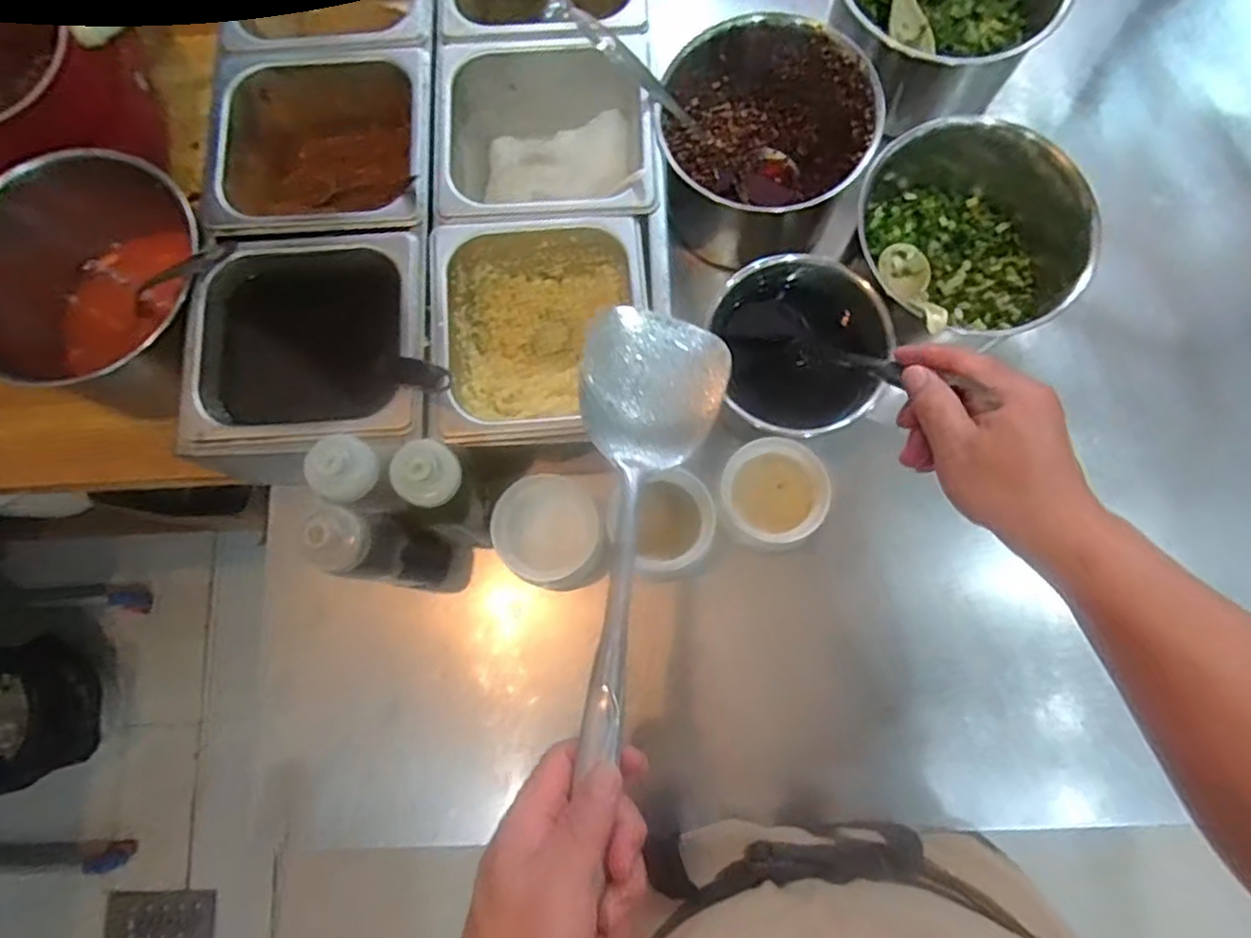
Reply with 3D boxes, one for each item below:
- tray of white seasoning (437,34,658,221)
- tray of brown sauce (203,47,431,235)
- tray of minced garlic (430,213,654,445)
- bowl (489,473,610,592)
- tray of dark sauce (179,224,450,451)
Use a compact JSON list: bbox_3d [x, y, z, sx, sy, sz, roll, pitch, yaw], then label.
[{"bbox_3d":[-0.065,-0.263,0.602,0.172,0.103,0.160,-1,77,0],"label":"tray of white seasoning"},{"bbox_3d":[-0.247,-0.256,0.600,0.180,0.095,0.167,-1,77,0],"label":"tray of brown sauce"},{"bbox_3d":[-0.062,-0.100,0.553,0.159,0.089,0.171,-5,77,-1],"label":"tray of minced garlic"},{"bbox_3d":[-0.059,0.054,0.567,0.080,0.070,0.092,-16,78,-4],"label":"bowl"},{"bbox_3d":[-0.239,-0.089,0.564,0.172,0.103,0.165,-2,77,0],"label":"tray of dark sauce"}]

